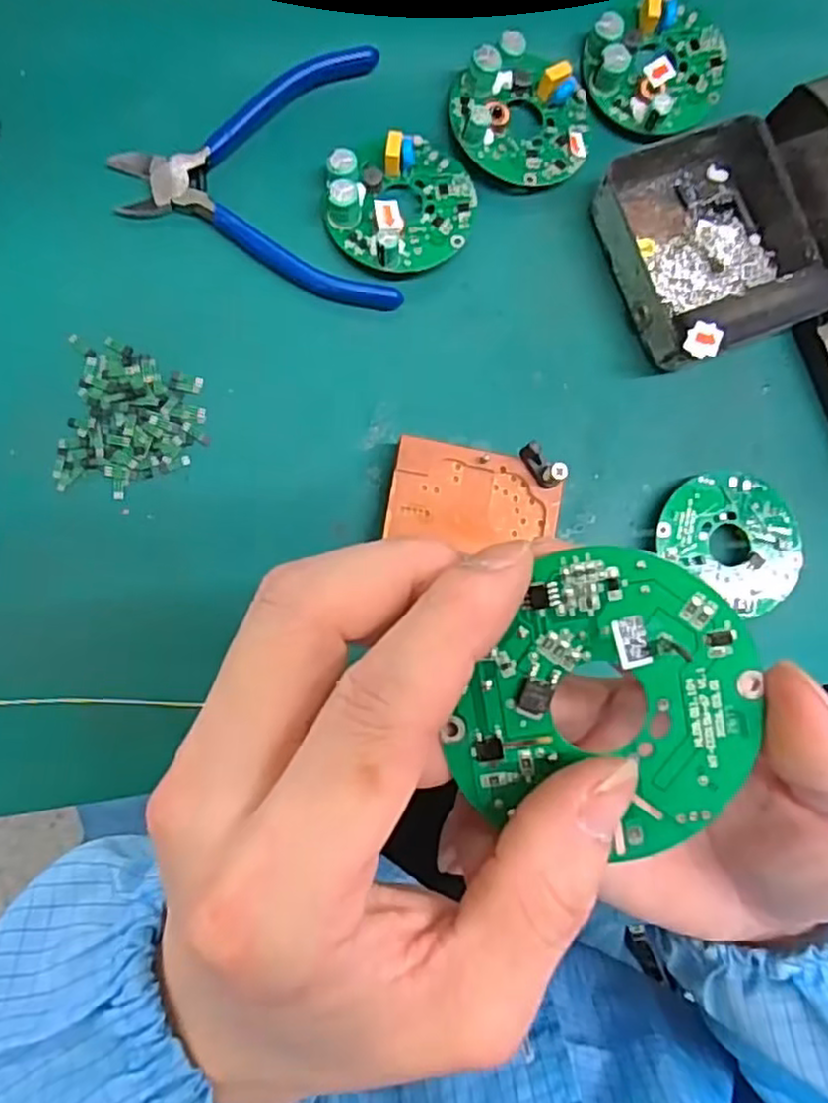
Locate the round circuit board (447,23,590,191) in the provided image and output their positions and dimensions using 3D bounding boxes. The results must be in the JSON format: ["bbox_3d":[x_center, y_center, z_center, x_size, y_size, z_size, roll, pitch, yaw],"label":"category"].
[{"bbox_3d":[0.047,-0.191,0.304,0.062,0.012,0.057,0,89,-7],"label":"round circuit board"}]

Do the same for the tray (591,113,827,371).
[{"bbox_3d":[0.131,-0.136,0.304,0.081,0.035,0.094,-21,91,-7],"label":"tray"}]

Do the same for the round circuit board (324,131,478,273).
[{"bbox_3d":[-0.004,-0.150,0.295,0.064,0.019,0.056,-15,91,-7],"label":"round circuit board"}]

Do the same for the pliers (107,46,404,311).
[{"bbox_3d":[-0.067,-0.154,0.293,0.111,0.008,0.109,-7,90,-7],"label":"pliers"}]

